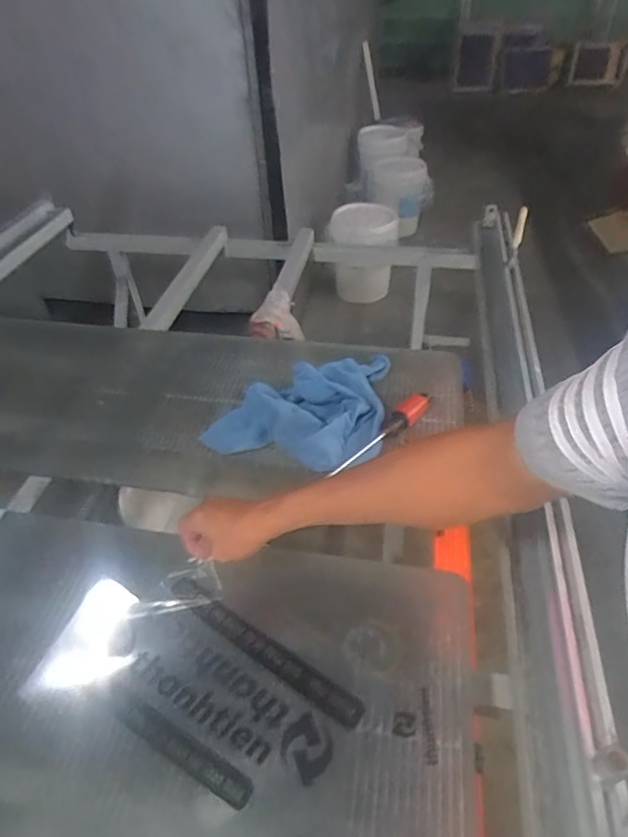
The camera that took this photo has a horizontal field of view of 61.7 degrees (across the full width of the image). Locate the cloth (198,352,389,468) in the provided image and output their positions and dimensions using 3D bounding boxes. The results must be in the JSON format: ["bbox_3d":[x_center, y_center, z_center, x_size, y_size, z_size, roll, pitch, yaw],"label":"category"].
[{"bbox_3d":[-0.016,-0.039,0.896,0.302,0.067,0.263,8,45,11],"label":"cloth"}]

